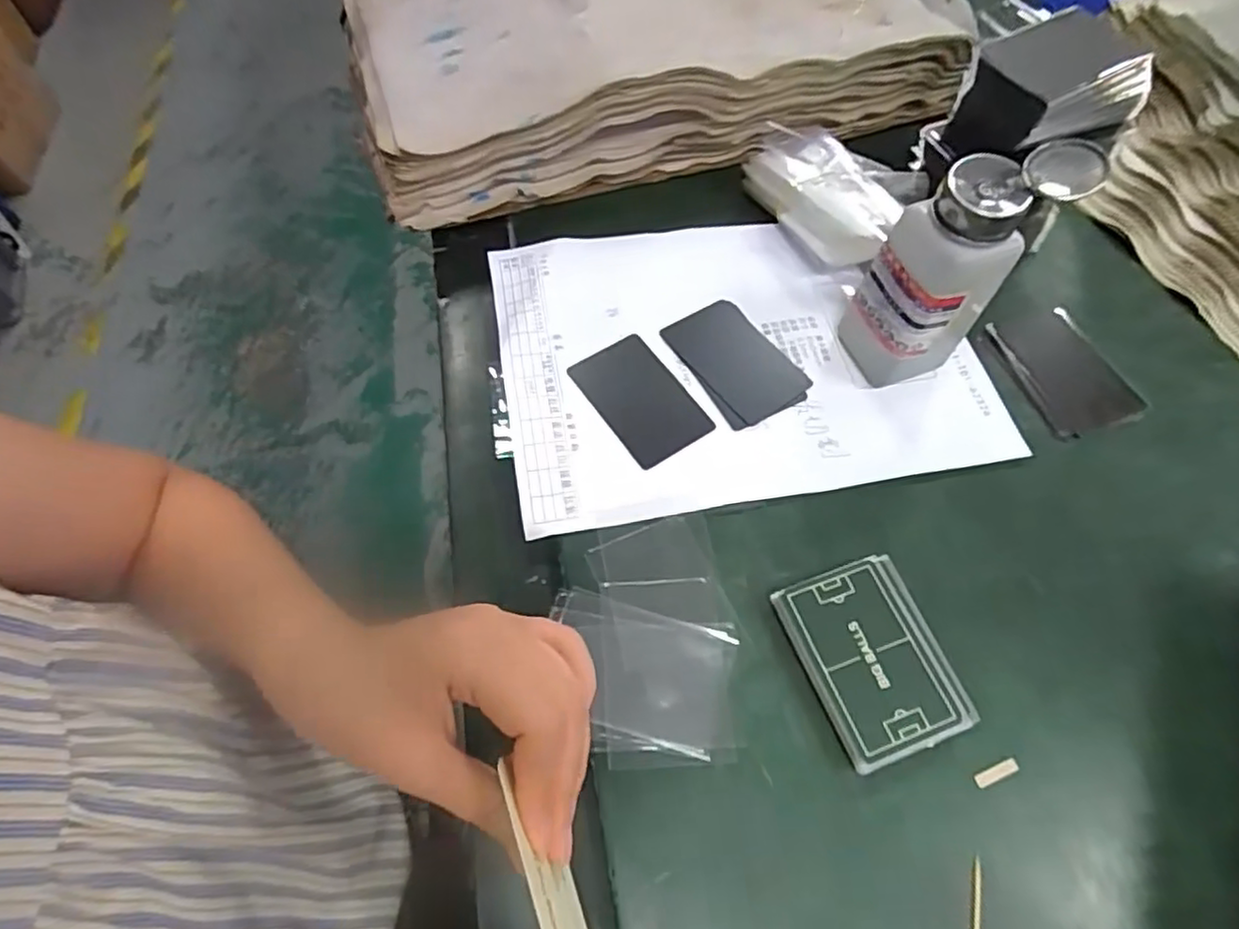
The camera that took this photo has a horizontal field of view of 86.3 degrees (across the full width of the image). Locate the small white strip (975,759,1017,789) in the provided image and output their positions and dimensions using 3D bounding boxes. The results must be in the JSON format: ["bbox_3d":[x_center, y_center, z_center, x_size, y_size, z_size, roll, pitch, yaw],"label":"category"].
[{"bbox_3d":[0.176,0.144,0.308,0.022,0.004,0.006,-19,64,-11],"label":"small white strip"}]

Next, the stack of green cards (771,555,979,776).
[{"bbox_3d":[0.124,0.094,0.323,0.068,0.012,0.088,-16,63,-10],"label":"stack of green cards"}]

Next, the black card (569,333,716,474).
[{"bbox_3d":[0.012,-0.040,0.401,0.052,0.004,0.084,-31,67,-16],"label":"black card"}]

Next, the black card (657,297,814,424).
[{"bbox_3d":[0.075,-0.070,0.428,0.057,0.004,0.090,-33,67,-17],"label":"black card"}]

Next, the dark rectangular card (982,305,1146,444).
[{"bbox_3d":[0.287,-0.060,0.423,0.070,0.010,0.088,-17,65,-11],"label":"dark rectangular card"}]

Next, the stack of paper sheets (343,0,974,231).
[{"bbox_3d":[0.024,-0.347,0.521,0.444,0.087,0.257,-17,63,-10],"label":"stack of paper sheets"}]

